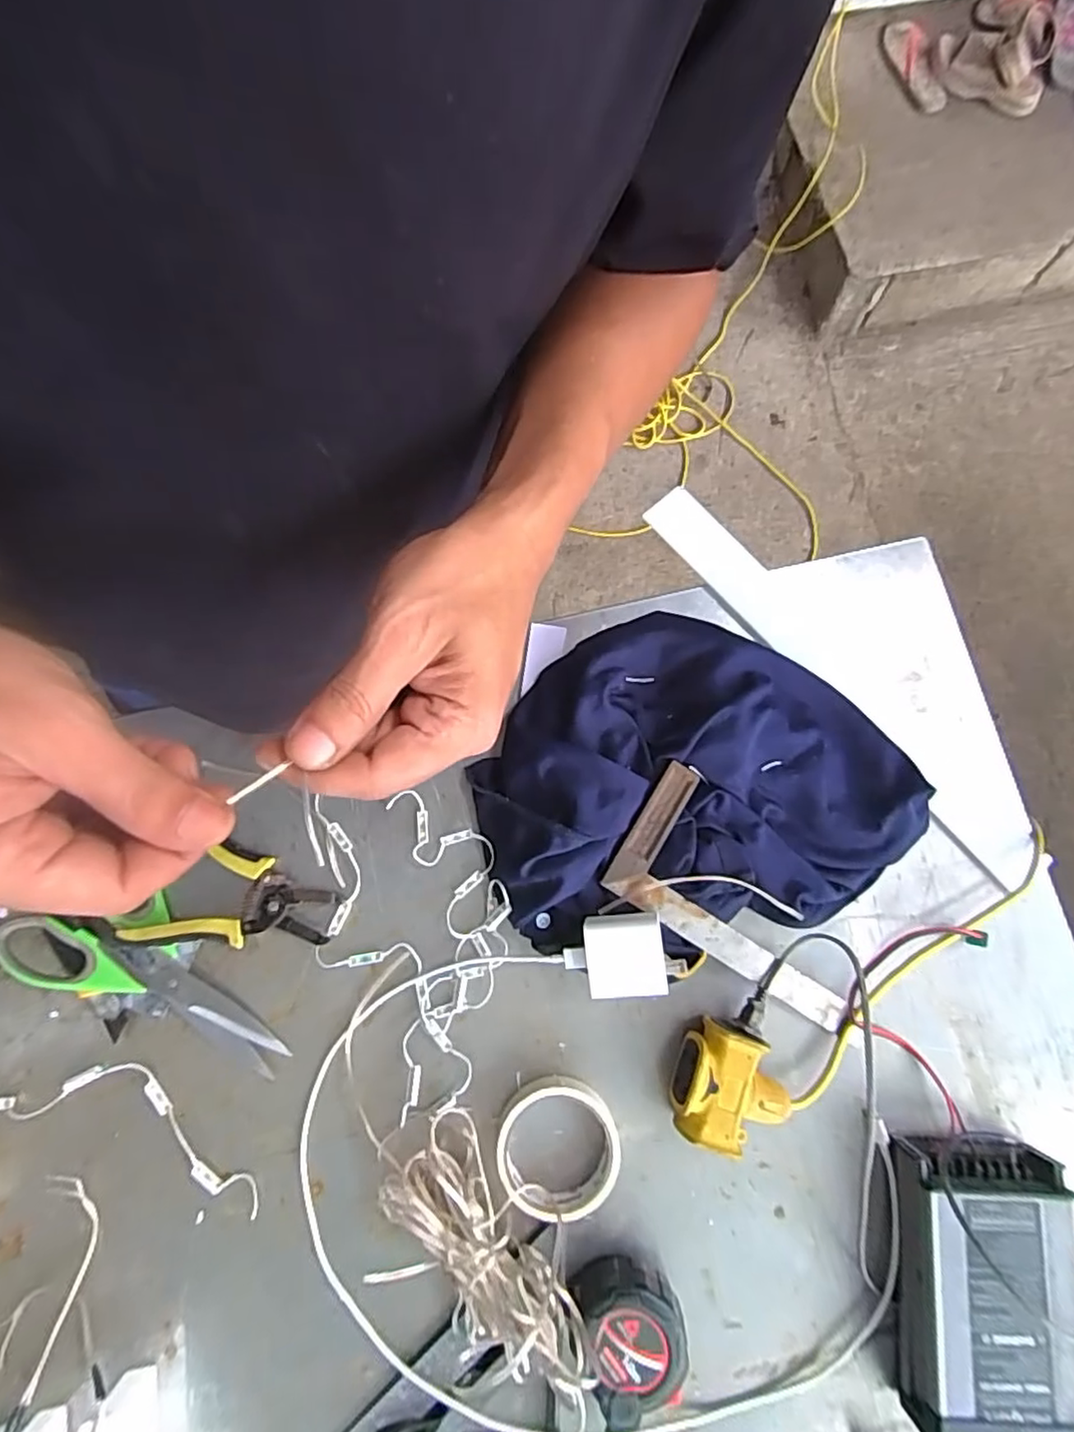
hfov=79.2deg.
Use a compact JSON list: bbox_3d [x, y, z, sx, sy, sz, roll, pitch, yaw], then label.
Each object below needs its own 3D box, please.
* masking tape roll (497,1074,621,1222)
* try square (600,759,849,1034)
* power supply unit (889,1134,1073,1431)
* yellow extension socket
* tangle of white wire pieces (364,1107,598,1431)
[{"bbox_3d":[0.015,0.321,0.485,0.088,0.029,0.086,-1,79,-2],"label":"masking tape roll"},{"bbox_3d":[0.168,0.144,0.514,0.223,0.009,0.111,34,78,-6],"label":"try square"},{"bbox_3d":[0.319,0.406,0.464,0.113,0.054,0.178,5,79,0],"label":"power supply unit"},{"bbox_3d":[0.145,0.278,0.489,0.078,0.046,0.083,22,79,3],"label":"yellow extension socket"},{"bbox_3d":[-0.047,0.390,0.460,0.110,0.044,0.185,-33,81,-7],"label":"tangle of white wire pieces"}]

